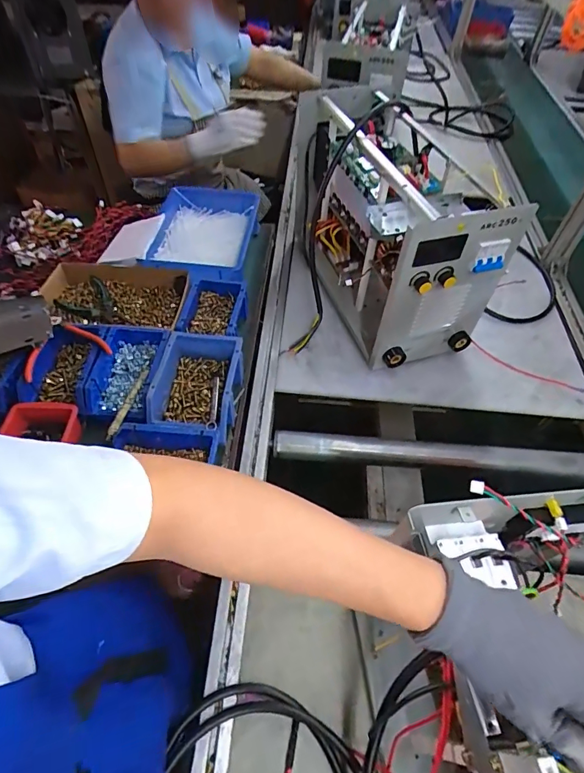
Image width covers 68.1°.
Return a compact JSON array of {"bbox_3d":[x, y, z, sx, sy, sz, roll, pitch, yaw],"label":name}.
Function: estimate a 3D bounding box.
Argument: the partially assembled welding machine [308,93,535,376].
[{"bbox_3d":[0.169,-0.295,0.820,0.240,0.305,0.459,-9,54,-9],"label":"partially assembled welding machine"}]

